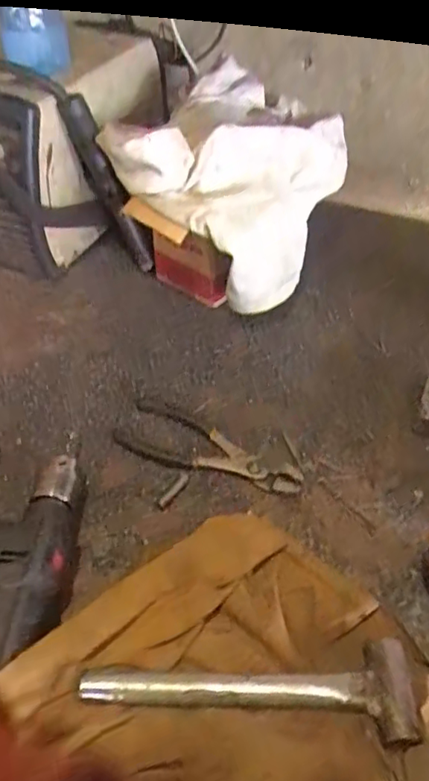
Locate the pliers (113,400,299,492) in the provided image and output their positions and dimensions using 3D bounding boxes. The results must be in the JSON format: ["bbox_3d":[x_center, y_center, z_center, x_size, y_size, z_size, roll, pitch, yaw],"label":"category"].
[{"bbox_3d":[-0.007,0.063,0.602,0.198,0.014,0.069,22,52,19],"label":"pliers"}]

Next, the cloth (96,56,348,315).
[{"bbox_3d":[0.039,-0.267,0.691,0.274,0.094,0.254,42,73,-9],"label":"cloth"}]

